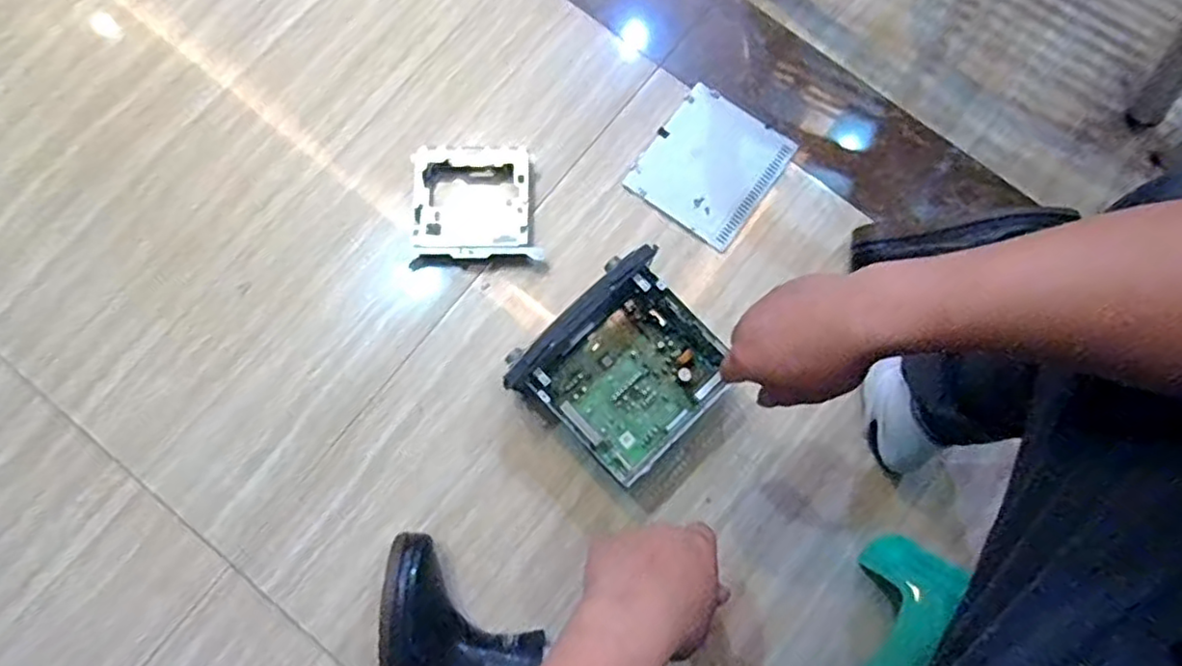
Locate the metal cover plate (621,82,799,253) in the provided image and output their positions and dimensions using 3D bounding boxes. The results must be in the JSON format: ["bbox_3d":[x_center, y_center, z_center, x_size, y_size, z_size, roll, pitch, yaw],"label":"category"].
[{"bbox_3d":[0.154,-0.215,0.842,0.155,0.010,0.174,35,82,6],"label":"metal cover plate"}]

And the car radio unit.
[{"bbox_3d":[0.035,0.040,0.722,0.185,0.113,0.183,-43,82,-7],"label":"car radio unit"}]

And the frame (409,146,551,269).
[{"bbox_3d":[-0.140,-0.159,0.809,0.154,0.030,0.153,0,80,1],"label":"frame"}]

